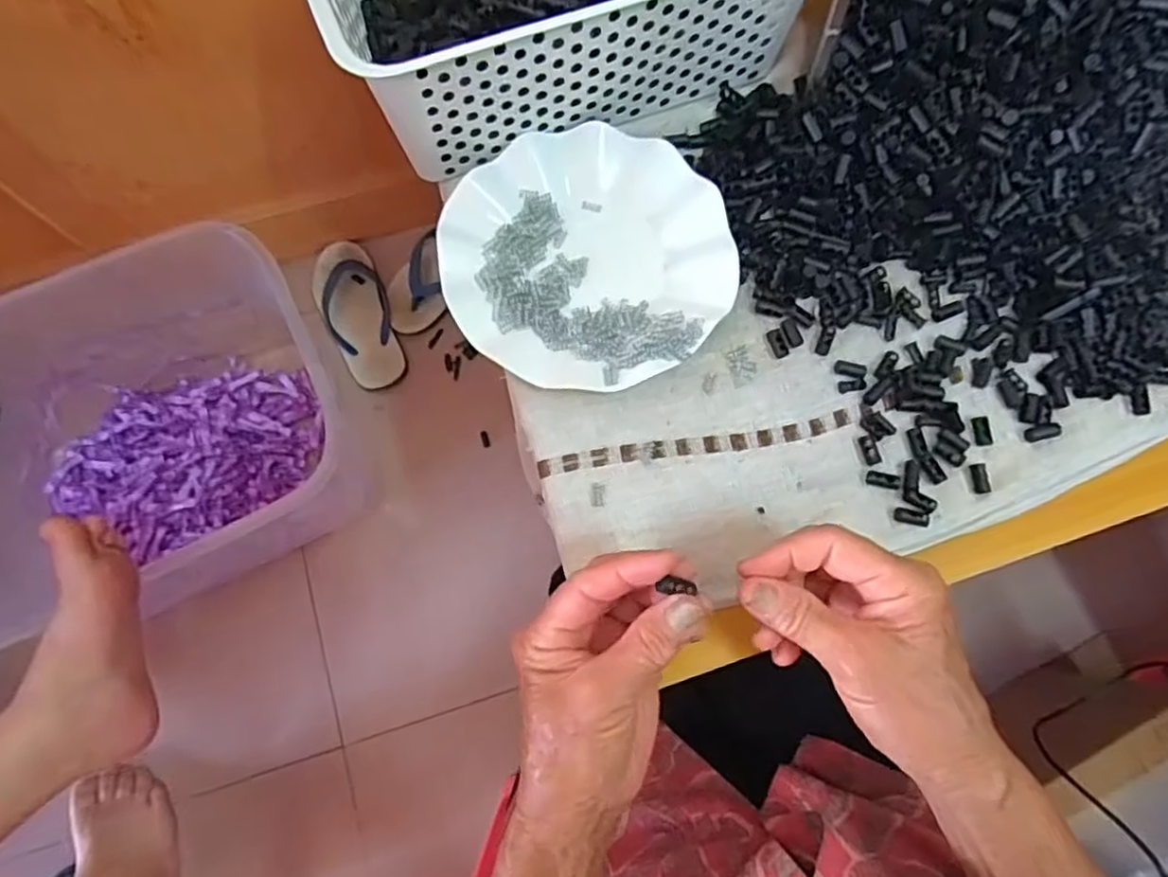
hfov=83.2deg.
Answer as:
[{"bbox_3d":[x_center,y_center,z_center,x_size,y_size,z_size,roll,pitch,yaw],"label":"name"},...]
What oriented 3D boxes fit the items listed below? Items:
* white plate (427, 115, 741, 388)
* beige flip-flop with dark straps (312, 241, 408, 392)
[{"bbox_3d":[0.002,-0.117,0.429,0.178,0.021,0.179,0,75,-1],"label":"white plate"},{"bbox_3d":[-0.329,-0.184,0.968,0.095,0.038,0.241,-26,77,-7],"label":"beige flip-flop with dark straps"}]

